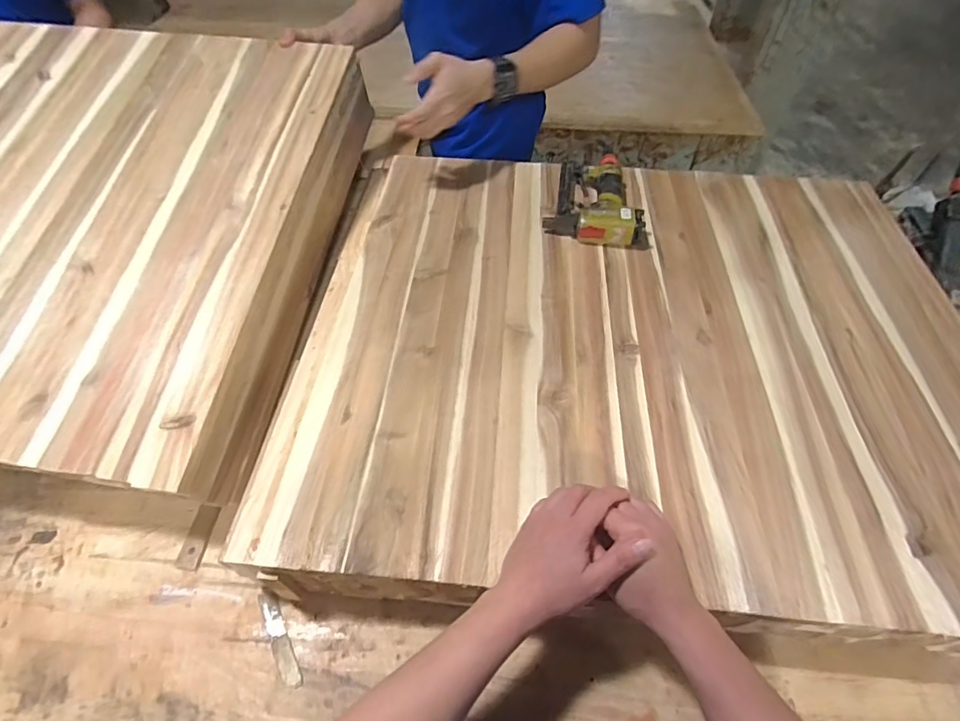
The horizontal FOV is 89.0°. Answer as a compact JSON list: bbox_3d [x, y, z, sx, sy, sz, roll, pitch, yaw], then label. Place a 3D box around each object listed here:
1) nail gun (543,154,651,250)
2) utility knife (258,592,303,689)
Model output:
[{"bbox_3d":[0.192,-0.260,0.771,0.151,0.048,0.205,9,54,7],"label":"nail gun"},{"bbox_3d":[-0.218,0.300,0.530,0.019,0.004,0.106,-26,57,-18],"label":"utility knife"}]

